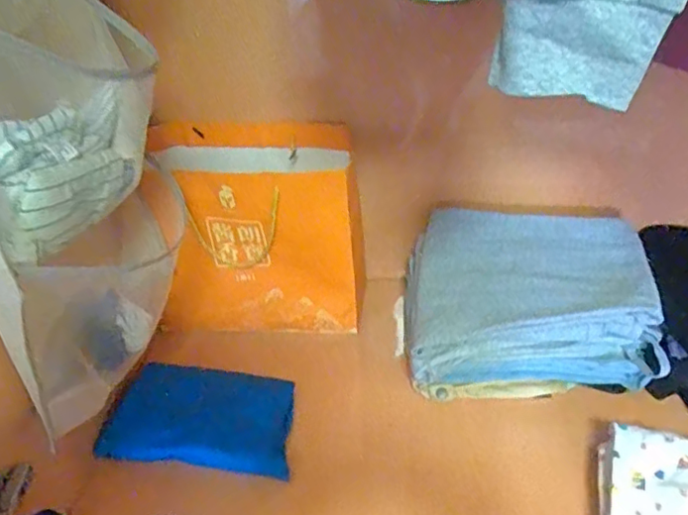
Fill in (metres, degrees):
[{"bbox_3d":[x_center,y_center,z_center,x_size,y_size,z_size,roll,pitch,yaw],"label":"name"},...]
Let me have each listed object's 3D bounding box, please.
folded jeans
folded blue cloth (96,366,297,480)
[{"bbox_3d":[0.263,0.058,0.857,0.320,0.128,0.256,-1,38,6],"label":"folded jeans"},{"bbox_3d":[-0.192,0.213,0.827,0.246,0.040,0.169,0,38,6],"label":"folded blue cloth"}]

